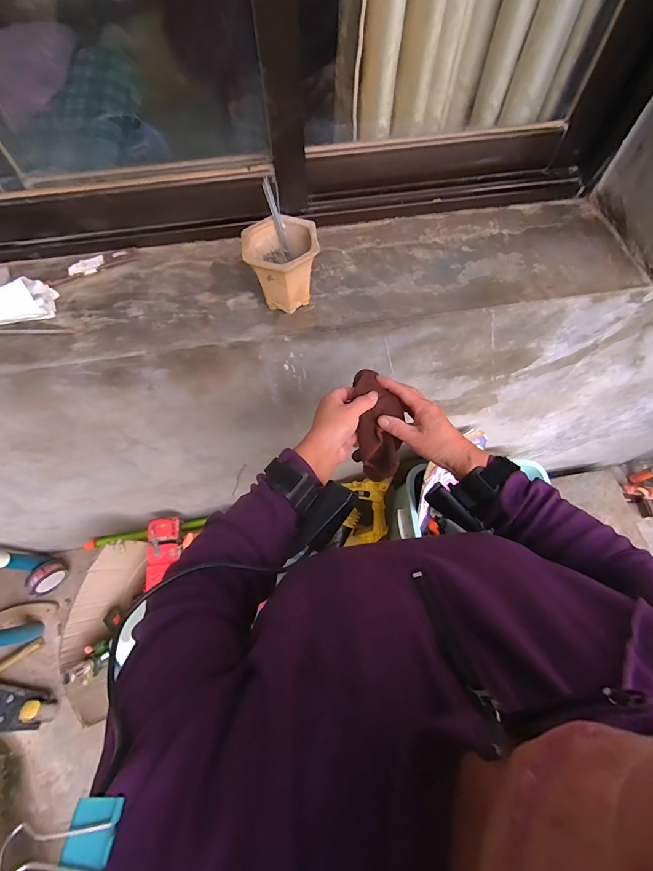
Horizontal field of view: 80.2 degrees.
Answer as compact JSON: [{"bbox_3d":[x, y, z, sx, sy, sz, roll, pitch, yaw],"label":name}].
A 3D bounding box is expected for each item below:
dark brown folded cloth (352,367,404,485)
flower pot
[{"bbox_3d":[0.067,-0.007,0.504,0.060,0.055,0.148,-8,104,-3],"label":"dark brown folded cloth"},{"bbox_3d":[-0.057,-0.222,0.515,0.089,0.086,0.085,0,65,1],"label":"flower pot"}]

